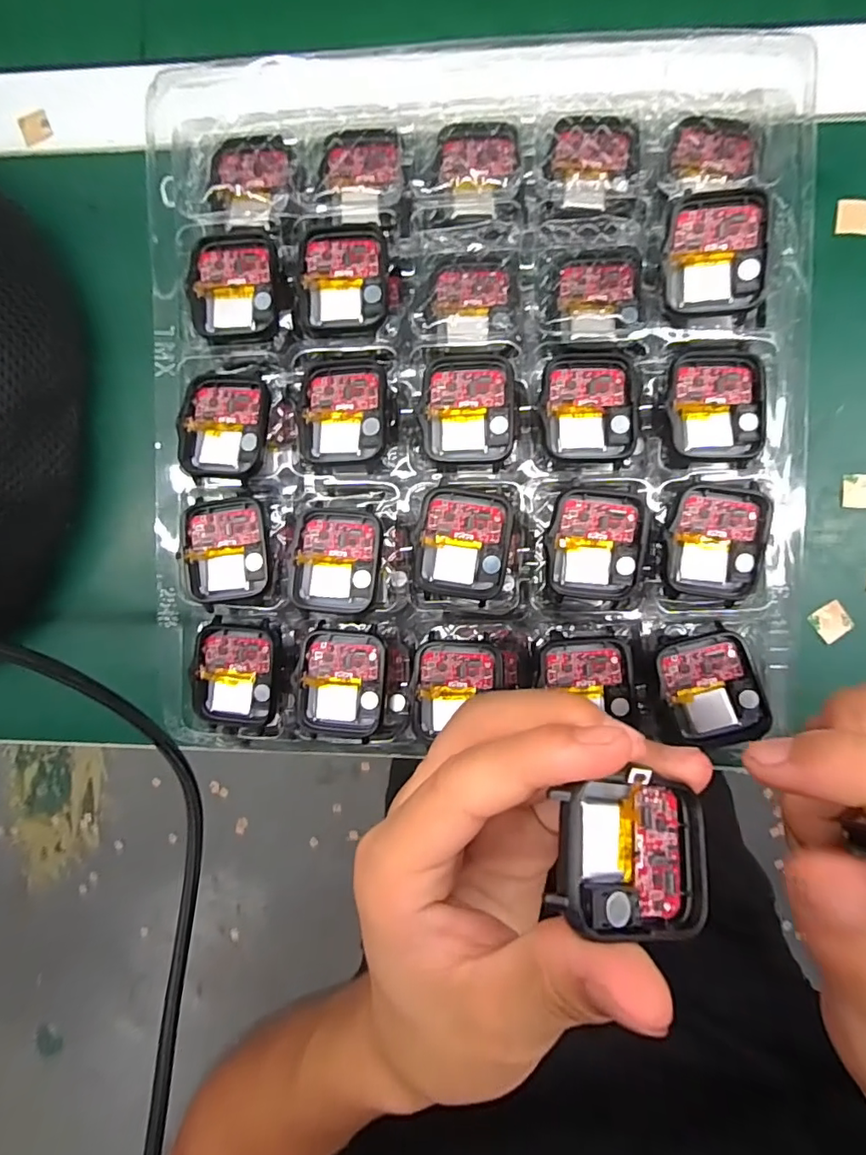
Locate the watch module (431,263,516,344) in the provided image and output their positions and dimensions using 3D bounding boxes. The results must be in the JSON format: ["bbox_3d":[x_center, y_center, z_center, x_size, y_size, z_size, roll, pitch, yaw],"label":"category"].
[{"bbox_3d":[0.017,-0.116,0.223,0.035,0.009,0.035,-2,90,4],"label":"watch module"}]

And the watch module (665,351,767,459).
[{"bbox_3d":[0.113,-0.068,0.209,0.037,0.005,0.041,-1,90,4],"label":"watch module"}]

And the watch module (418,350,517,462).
[{"bbox_3d":[0.015,-0.069,0.217,0.038,0.008,0.043,1,90,4],"label":"watch module"}]

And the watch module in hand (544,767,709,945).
[{"bbox_3d":[0.049,0.069,0.131,0.046,0.008,0.035,18,65,-22],"label":"watch module in hand"}]

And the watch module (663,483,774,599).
[{"bbox_3d":[0.111,-0.014,0.207,0.038,0.006,0.043,11,91,4],"label":"watch module"}]

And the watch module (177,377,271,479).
[{"bbox_3d":[-0.088,-0.064,0.221,0.038,0.009,0.042,6,91,4],"label":"watch module"}]

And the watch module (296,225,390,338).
[{"bbox_3d":[-0.038,-0.124,0.221,0.038,0.007,0.044,2,90,4],"label":"watch module"}]

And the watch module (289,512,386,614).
[{"bbox_3d":[-0.040,-0.007,0.219,0.036,0.012,0.042,4,90,4],"label":"watch module"}]

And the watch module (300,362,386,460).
[{"bbox_3d":[-0.037,-0.070,0.219,0.036,0.011,0.042,3,90,4],"label":"watch module"}]

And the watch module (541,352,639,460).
[{"bbox_3d":[0.063,-0.069,0.212,0.037,0.006,0.042,2,90,4],"label":"watch module"}]

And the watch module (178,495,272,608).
[{"bbox_3d":[-0.088,-0.012,0.224,0.037,0.006,0.044,-10,90,4],"label":"watch module"}]

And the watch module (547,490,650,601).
[{"bbox_3d":[0.065,-0.013,0.209,0.037,0.006,0.042,3,90,4],"label":"watch module"}]

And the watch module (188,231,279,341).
[{"bbox_3d":[-0.085,-0.124,0.224,0.038,0.007,0.043,-2,90,4],"label":"watch module"}]

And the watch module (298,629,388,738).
[{"bbox_3d":[-0.038,0.045,0.222,0.037,0.008,0.044,4,90,4],"label":"watch module"}]

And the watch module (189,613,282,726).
[{"bbox_3d":[-0.085,0.042,0.228,0.038,0.011,0.046,5,91,4],"label":"watch module"}]

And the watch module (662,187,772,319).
[{"bbox_3d":[0.109,-0.125,0.202,0.036,0.005,0.042,-1,104,11],"label":"watch module"}]

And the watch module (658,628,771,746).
[{"bbox_3d":[0.112,0.045,0.211,0.033,0.011,0.042,-19,89,4],"label":"watch module"}]

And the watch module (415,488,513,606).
[{"bbox_3d":[0.013,-0.013,0.216,0.036,0.008,0.042,8,91,4],"label":"watch module"}]

